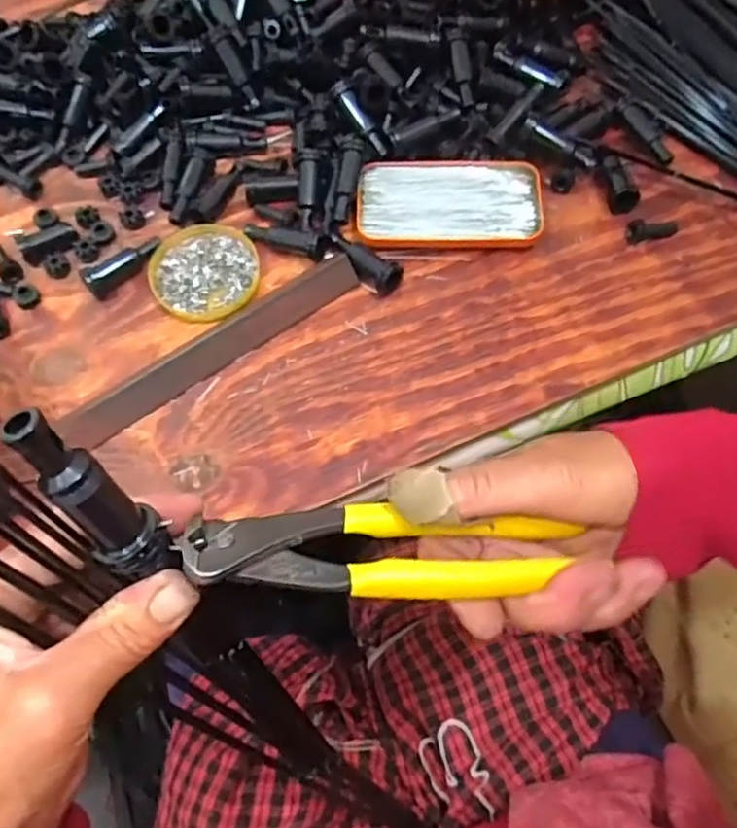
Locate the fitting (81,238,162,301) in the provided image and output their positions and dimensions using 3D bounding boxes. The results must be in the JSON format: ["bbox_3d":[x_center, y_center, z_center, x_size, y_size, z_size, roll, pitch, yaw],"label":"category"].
[{"bbox_3d":[-0.192,-0.119,0.516,0.066,0.015,0.018,-40,71,-15],"label":"fitting"}]

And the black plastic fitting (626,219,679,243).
[{"bbox_3d":[0.224,-0.147,0.517,0.041,0.017,0.017,-11,66,-4],"label":"black plastic fitting"}]

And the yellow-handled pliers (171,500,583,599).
[{"bbox_3d":[0.003,0.051,0.251,0.141,0.018,0.037,3,66,-6],"label":"yellow-handled pliers"}]

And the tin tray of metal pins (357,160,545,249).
[{"bbox_3d":[0.065,-0.166,0.523,0.143,0.020,0.069,-1,66,1],"label":"tin tray of metal pins"}]

